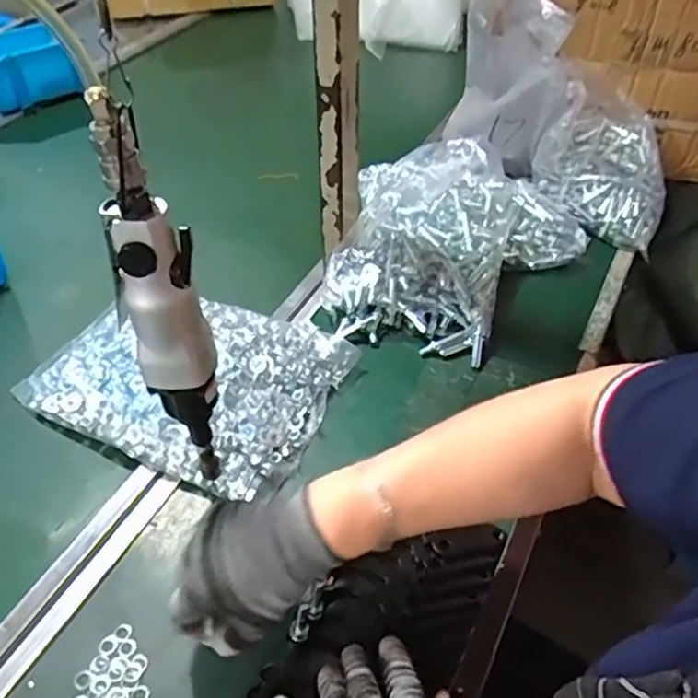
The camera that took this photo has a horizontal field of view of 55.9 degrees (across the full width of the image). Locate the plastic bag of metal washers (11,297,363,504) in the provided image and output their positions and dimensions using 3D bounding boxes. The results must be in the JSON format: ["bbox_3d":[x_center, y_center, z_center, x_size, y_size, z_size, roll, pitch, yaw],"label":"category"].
[{"bbox_3d":[-0.154,0.016,0.628,0.275,0.040,0.203,18,48,18],"label":"plastic bag of metal washers"}]

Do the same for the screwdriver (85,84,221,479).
[{"bbox_3d":[-0.120,-0.016,0.437,0.049,0.284,0.045,1,45,2],"label":"screwdriver"}]

